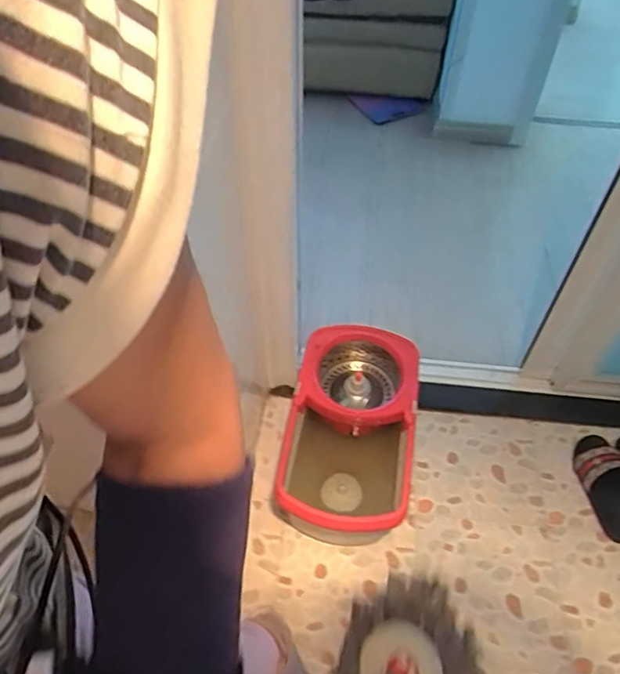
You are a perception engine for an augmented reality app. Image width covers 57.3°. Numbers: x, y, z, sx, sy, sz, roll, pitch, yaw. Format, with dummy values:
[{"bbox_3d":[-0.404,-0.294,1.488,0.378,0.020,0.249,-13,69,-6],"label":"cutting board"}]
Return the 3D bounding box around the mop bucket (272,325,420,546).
[{"bbox_3d":[0.088,0.239,1.286,0.261,0.299,0.445,6,51,8],"label":"mop bucket"}]

